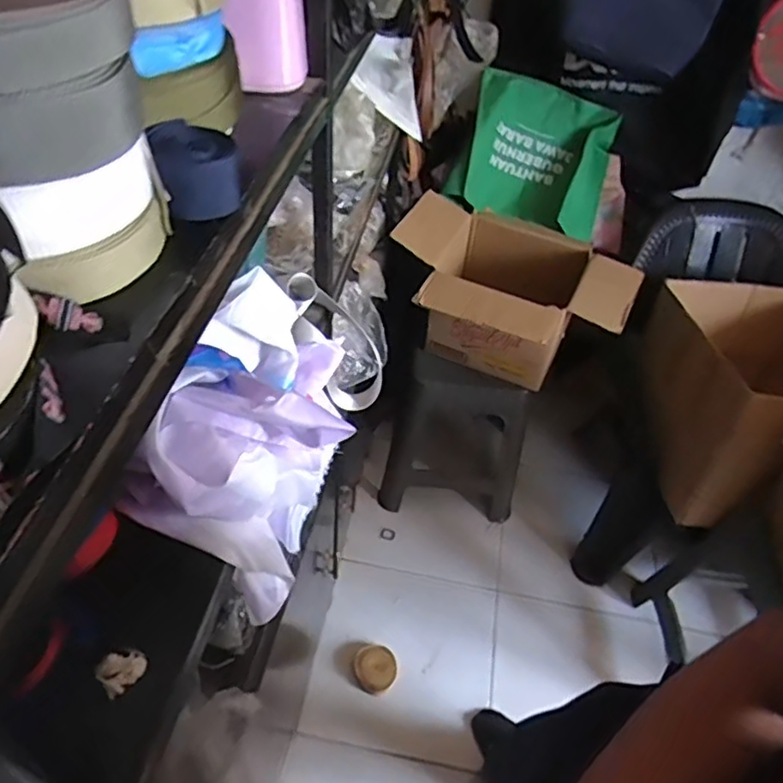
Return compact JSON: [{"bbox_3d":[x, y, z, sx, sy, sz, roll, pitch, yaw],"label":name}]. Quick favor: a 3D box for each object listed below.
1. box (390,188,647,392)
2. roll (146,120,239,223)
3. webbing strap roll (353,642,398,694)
[{"bbox_3d":[0.223,-0.191,1.333,0.520,0.237,0.390,25,50,16],"label":"box"},{"bbox_3d":[-0.124,-0.142,0.393,0.052,0.044,0.056,-13,51,-17],"label":"roll"},{"bbox_3d":[-0.035,0.609,1.360,0.095,0.040,0.095,3,48,-3],"label":"webbing strap roll"}]

